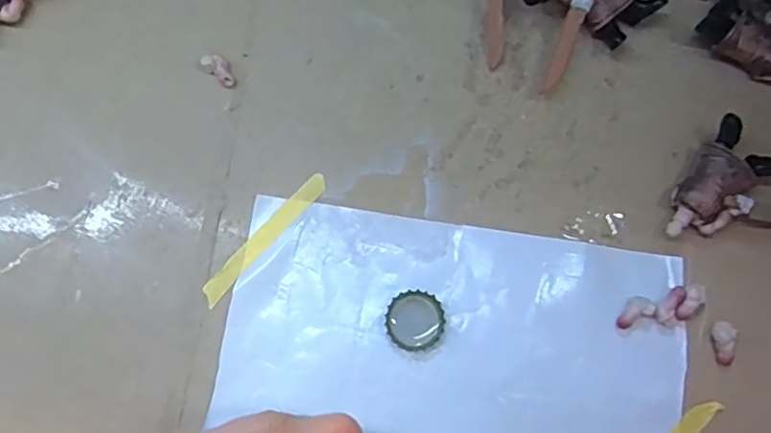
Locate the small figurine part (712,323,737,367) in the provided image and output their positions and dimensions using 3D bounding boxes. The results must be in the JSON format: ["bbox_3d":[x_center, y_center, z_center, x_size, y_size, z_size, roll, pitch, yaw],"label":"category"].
[{"bbox_3d":[0.163,0.061,0.280,0.009,0.007,0.020,-2,78,0],"label":"small figurine part"}]

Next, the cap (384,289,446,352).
[{"bbox_3d":[0.015,0.050,0.283,0.028,0.007,0.028,0,78,0],"label":"cap"}]

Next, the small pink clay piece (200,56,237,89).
[{"bbox_3d":[-0.086,-0.077,0.305,0.019,0.008,0.011,39,81,8],"label":"small pink clay piece"}]

